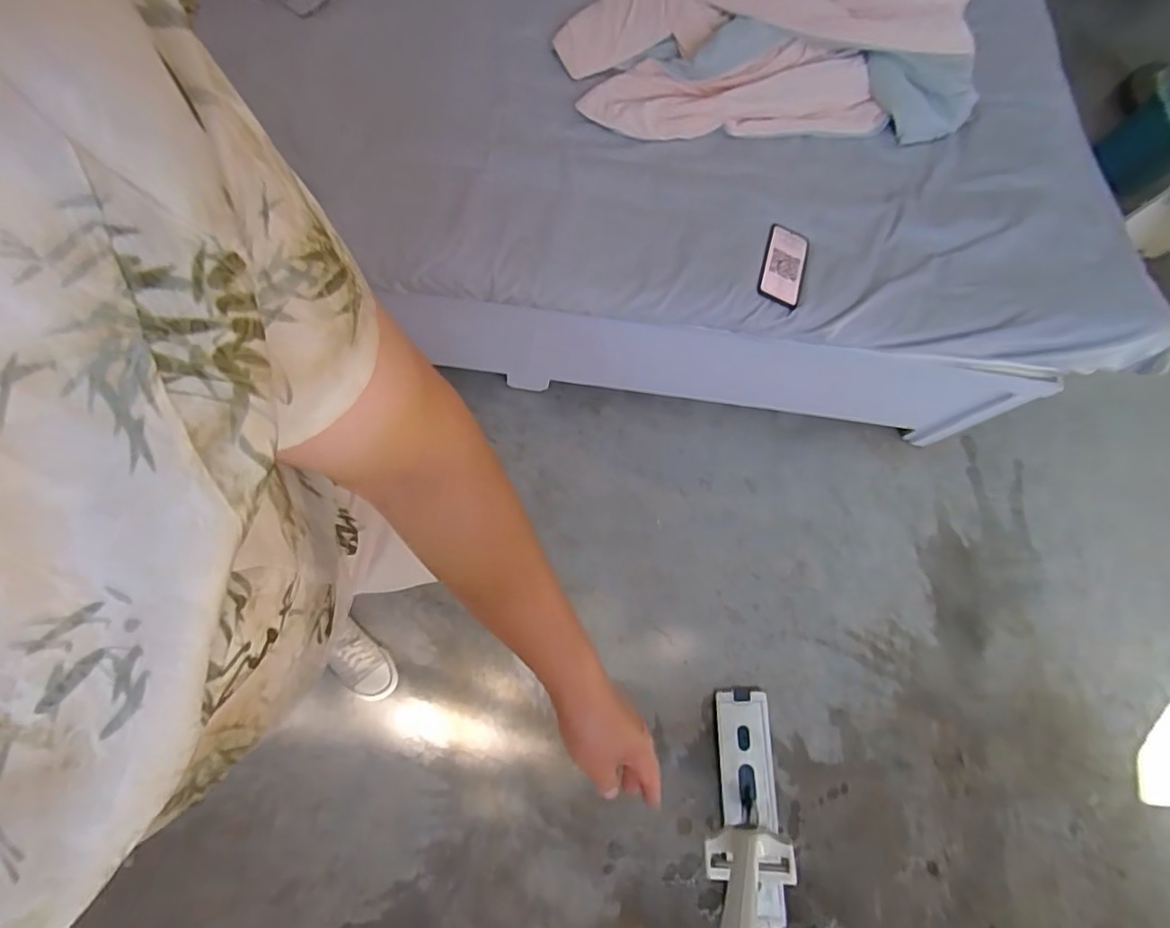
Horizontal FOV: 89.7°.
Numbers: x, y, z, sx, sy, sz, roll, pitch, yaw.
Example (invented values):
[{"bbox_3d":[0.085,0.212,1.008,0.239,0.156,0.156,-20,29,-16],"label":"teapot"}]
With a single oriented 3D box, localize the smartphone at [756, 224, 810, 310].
[{"bbox_3d":[0.361,-0.358,1.066,0.085,0.009,0.167,23,69,-7],"label":"smartphone"}]

